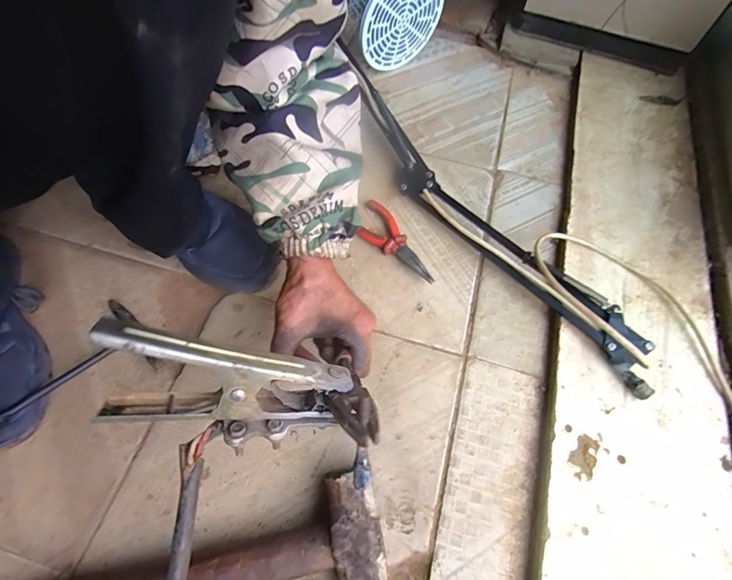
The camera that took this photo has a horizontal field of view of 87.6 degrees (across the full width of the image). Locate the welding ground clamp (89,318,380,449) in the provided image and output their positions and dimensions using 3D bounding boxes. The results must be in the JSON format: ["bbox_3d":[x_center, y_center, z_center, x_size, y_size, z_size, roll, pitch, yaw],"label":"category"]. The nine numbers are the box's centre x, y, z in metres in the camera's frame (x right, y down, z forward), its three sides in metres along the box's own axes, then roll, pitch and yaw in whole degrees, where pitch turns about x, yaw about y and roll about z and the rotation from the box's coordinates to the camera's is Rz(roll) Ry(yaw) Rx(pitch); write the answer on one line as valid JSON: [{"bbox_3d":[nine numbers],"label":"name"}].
[{"bbox_3d":[-0.086,0.072,0.265,0.179,0.071,0.060,17,64,-12],"label":"welding ground clamp"}]

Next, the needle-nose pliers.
[{"bbox_3d":[0.043,-0.066,0.499,0.135,0.020,0.057,37,68,15],"label":"needle-nose pliers"}]

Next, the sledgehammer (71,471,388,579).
[{"bbox_3d":[-0.145,0.223,0.332,0.322,0.045,0.108,-2,64,-3],"label":"sledgehammer"}]

